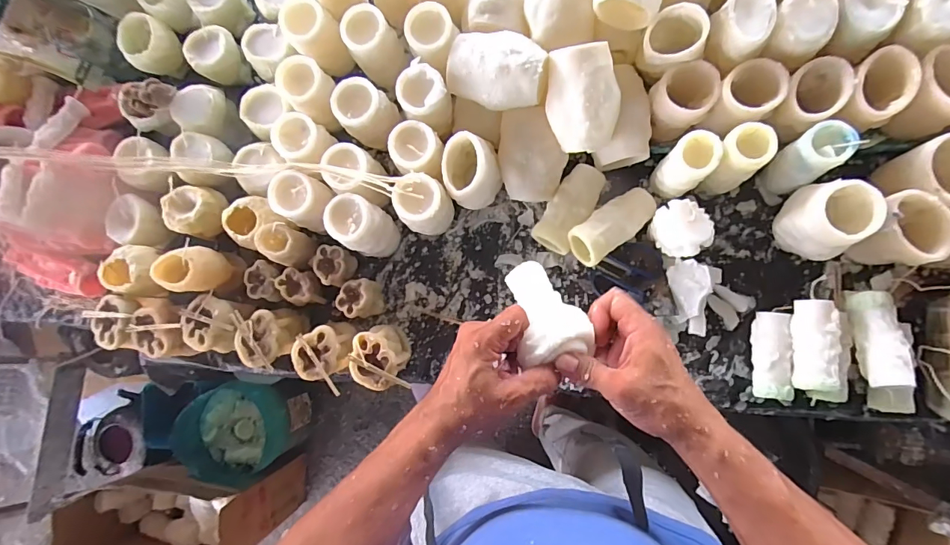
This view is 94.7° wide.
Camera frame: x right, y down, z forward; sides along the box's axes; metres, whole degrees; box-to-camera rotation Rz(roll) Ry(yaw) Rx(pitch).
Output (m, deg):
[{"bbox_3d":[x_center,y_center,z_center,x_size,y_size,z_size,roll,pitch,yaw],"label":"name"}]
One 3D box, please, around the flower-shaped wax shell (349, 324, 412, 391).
[{"bbox_3d":[-0.122,0.109,0.573,0.052,0.082,0.074,2,87,8],"label":"flower-shaped wax shell"}]

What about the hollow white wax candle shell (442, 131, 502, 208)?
[{"bbox_3d":[-0.002,-0.126,0.559,0.065,0.085,0.081,-16,84,7],"label":"hollow white wax candle shell"}]

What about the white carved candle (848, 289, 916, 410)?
[{"bbox_3d":[0.454,0.091,0.486,0.046,0.047,0.136,-13,85,7],"label":"white carved candle"}]

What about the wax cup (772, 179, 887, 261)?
[{"bbox_3d":[0.392,-0.055,0.497,0.060,0.096,0.075,23,90,9],"label":"wax cup"}]

